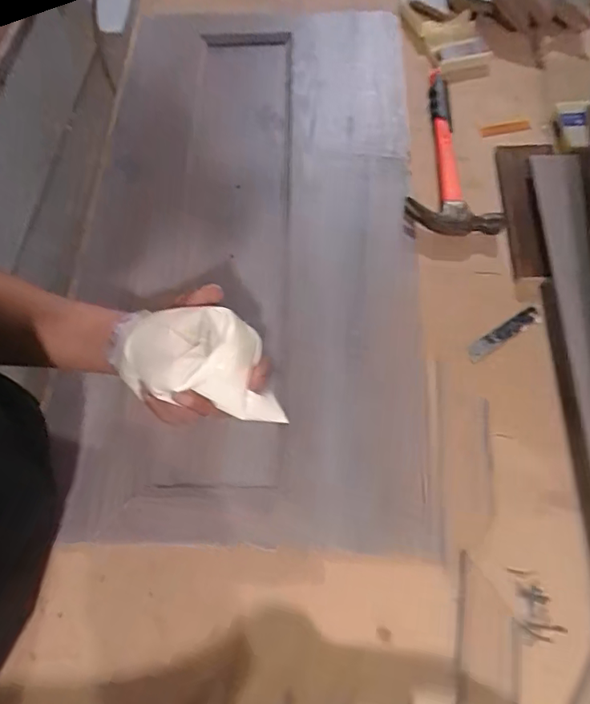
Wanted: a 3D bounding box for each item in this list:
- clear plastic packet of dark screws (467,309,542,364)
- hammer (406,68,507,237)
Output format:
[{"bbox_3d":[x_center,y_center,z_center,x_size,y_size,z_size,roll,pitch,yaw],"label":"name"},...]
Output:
[{"bbox_3d":[0.214,-0.019,0.520,0.092,0.007,0.018,-31,66,-11],"label":"clear plastic packet of dark screws"},{"bbox_3d":[0.195,-0.238,0.605,0.103,0.025,0.237,8,65,7],"label":"hammer"}]

